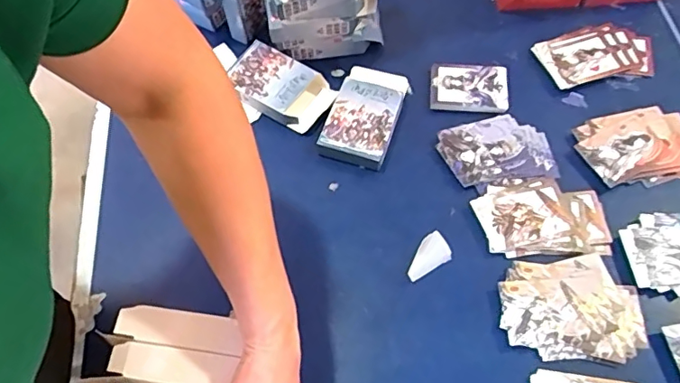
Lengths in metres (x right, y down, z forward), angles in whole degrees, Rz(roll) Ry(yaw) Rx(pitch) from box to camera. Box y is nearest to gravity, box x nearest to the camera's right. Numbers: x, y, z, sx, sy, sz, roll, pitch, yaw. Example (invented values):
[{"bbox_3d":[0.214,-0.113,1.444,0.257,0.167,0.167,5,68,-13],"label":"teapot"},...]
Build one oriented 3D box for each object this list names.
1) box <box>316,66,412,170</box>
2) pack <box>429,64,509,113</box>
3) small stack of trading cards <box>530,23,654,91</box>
[{"bbox_3d":[0.030,-0.092,0.632,0.076,0.028,0.125,17,63,12],"label":"box"},{"bbox_3d":[0.157,-0.126,0.650,0.090,0.018,0.066,5,62,6],"label":"pack"},{"bbox_3d":[0.327,-0.171,0.667,0.141,0.016,0.088,-21,62,-8],"label":"small stack of trading cards"}]

